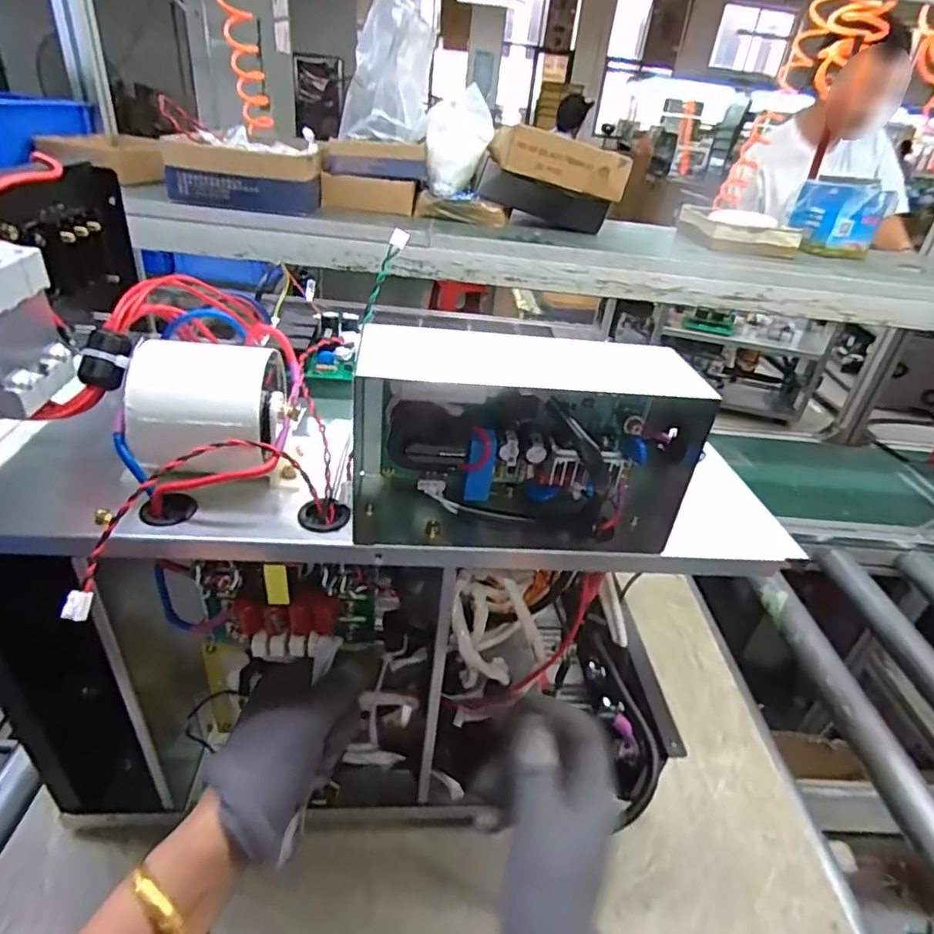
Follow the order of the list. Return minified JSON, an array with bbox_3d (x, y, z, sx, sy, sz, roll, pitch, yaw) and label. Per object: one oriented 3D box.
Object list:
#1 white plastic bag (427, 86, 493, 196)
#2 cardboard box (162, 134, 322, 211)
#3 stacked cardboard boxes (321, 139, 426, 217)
[{"bbox_3d":[-0.012,-0.464,0.820,0.094,0.121,0.064,5,33,-4],"label":"white plastic bag"},{"bbox_3d":[-0.283,-0.372,0.733,0.185,0.073,0.073,-3,34,-17],"label":"cardboard box"},{"bbox_3d":[-0.132,-0.411,0.808,0.143,0.084,0.056,1,33,-10],"label":"stacked cardboard boxes"}]

